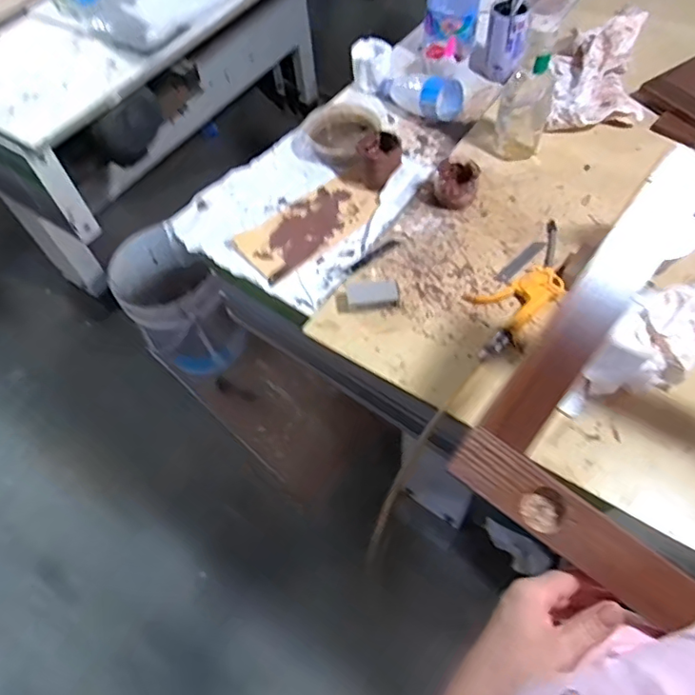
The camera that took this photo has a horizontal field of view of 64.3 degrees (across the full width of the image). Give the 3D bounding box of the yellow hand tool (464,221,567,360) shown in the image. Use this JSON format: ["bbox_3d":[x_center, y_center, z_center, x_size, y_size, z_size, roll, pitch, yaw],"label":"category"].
[{"bbox_3d":[0.238,-0.084,0.747,0.086,0.022,0.251,39,68,24],"label":"yellow hand tool"}]

